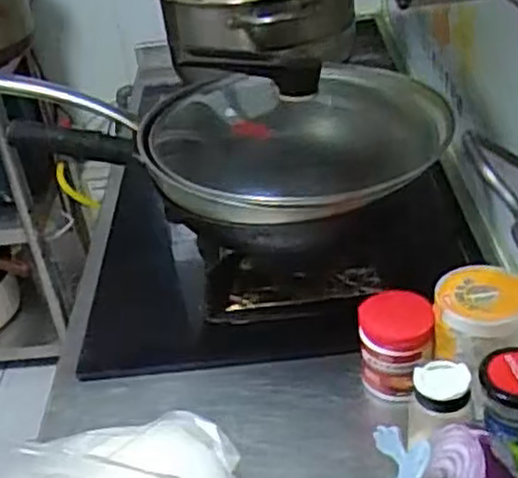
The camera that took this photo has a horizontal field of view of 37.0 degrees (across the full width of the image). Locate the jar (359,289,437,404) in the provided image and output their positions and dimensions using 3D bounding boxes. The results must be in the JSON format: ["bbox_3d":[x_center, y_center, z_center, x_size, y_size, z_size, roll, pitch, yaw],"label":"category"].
[{"bbox_3d":[0.133,0.107,0.757,0.069,0.096,0.063,-5,34,4],"label":"jar"}]

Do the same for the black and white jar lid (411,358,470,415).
[{"bbox_3d":[0.154,0.122,0.650,0.046,0.025,0.041,4,36,16],"label":"black and white jar lid"}]

